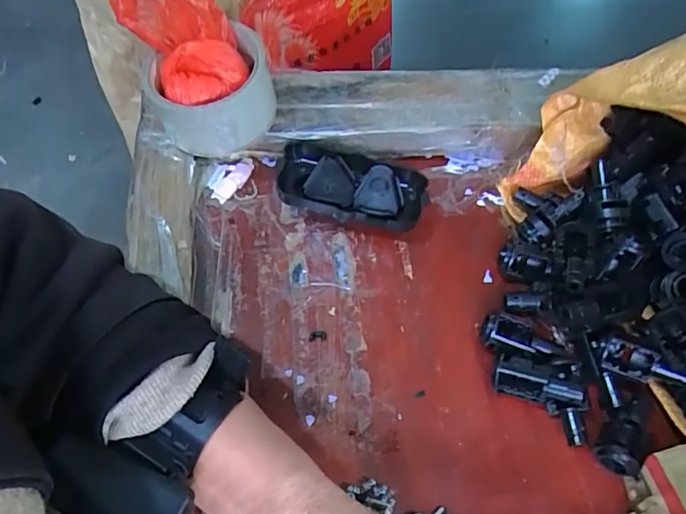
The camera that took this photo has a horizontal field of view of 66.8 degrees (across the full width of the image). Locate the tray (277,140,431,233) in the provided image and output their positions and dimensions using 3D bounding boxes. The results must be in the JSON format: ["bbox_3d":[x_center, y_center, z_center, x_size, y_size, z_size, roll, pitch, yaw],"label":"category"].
[{"bbox_3d":[0.007,-0.050,0.396,0.109,0.031,0.053,13,61,3],"label":"tray"}]

